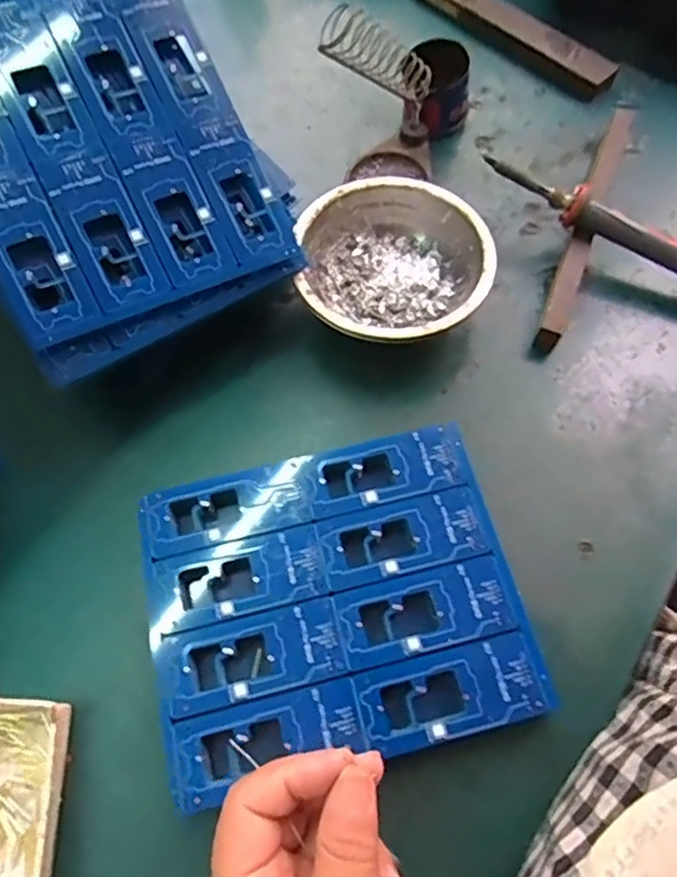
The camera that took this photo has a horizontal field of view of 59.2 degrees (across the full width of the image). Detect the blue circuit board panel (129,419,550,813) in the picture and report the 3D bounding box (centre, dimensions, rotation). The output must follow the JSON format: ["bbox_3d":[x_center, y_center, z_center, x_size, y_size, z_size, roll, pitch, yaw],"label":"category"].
[{"bbox_3d":[-0.003,0.084,0.319,0.190,0.004,0.160,-14,65,-5],"label":"blue circuit board panel"}]

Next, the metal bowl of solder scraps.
[{"bbox_3d":[0.035,-0.113,0.400,0.121,0.046,0.125,0,66,0],"label":"metal bowl of solder scraps"}]

